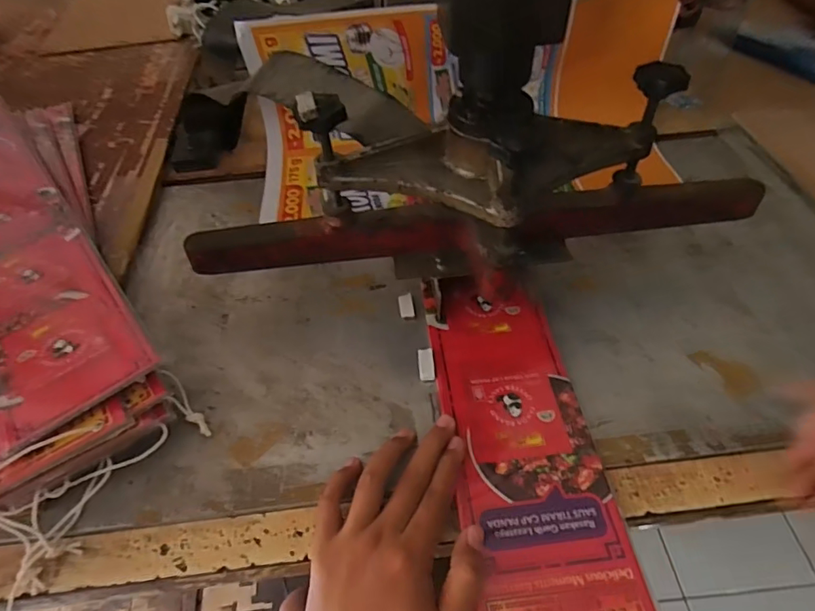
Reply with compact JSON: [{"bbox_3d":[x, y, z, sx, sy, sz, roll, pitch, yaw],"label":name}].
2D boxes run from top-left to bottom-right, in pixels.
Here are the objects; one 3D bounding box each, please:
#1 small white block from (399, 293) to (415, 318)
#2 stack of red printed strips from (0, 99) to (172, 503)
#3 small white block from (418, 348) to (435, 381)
[{"bbox_3d":[-0.001,0.000,0.472,0.013,0.007,0.026,-7,50,-3],"label":"small white block"},{"bbox_3d":[-0.389,-0.070,0.510,0.165,0.055,0.587,-27,54,-19],"label":"stack of red printed strips"},{"bbox_3d":[0.016,0.049,0.427,0.013,0.004,0.031,-3,50,0],"label":"small white block"}]

